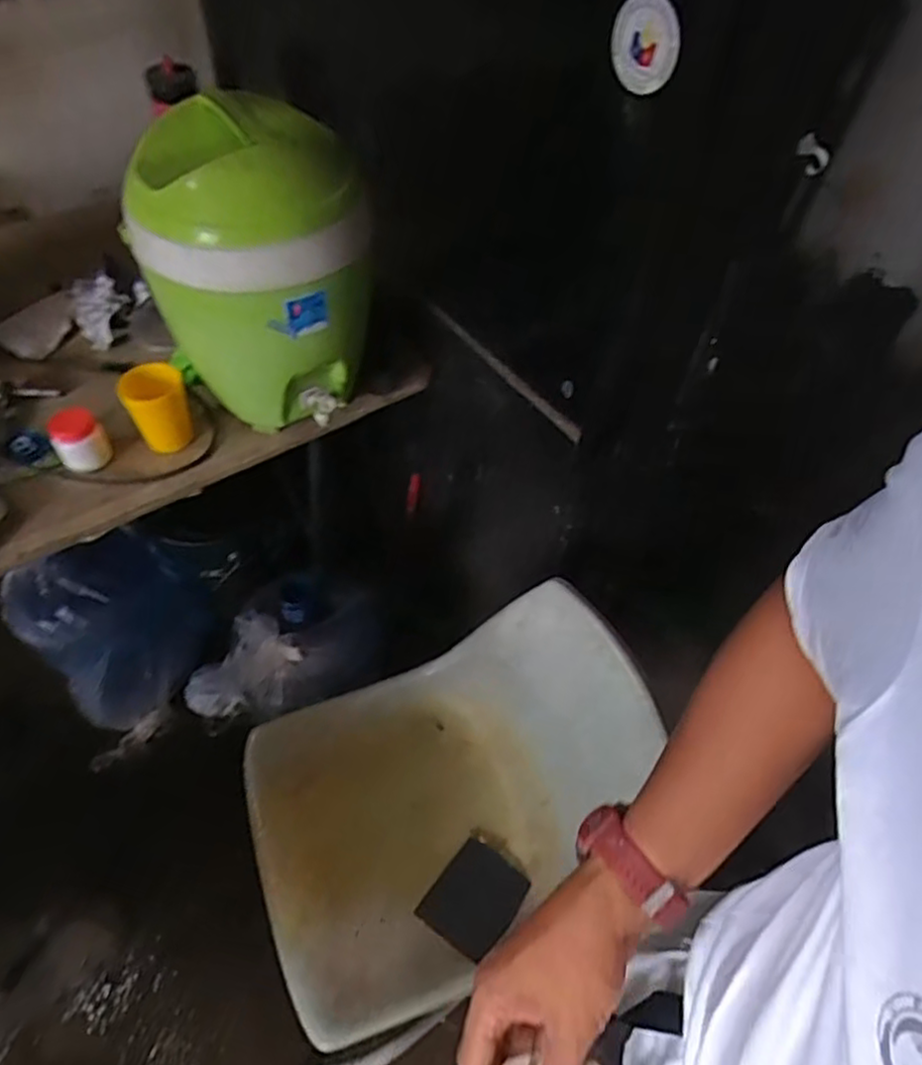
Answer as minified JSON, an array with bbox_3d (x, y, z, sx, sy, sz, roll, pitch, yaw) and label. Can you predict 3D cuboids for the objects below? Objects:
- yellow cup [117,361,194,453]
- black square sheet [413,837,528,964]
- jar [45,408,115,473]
[{"bbox_3d":[-0.413,-0.171,0.940,0.079,0.090,0.074,-14,56,-15],"label":"yellow cup"},{"bbox_3d":[0.021,0.543,1.021,0.120,0.017,0.139,32,57,18],"label":"black square sheet"},{"bbox_3d":[-0.509,-0.124,0.920,0.061,0.073,0.058,-28,60,-23],"label":"jar"}]

